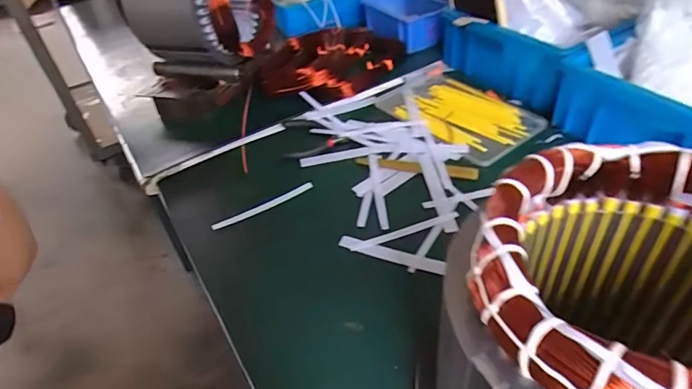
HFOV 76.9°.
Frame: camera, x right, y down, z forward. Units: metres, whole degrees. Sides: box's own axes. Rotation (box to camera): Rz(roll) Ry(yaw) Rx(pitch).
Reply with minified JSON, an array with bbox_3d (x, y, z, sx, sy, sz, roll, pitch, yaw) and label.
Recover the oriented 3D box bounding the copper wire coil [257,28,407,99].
[{"bbox_3d":[-0.020,-0.196,0.634,0.221,0.045,0.174,-16,41,-9],"label":"copper wire coil"}]

